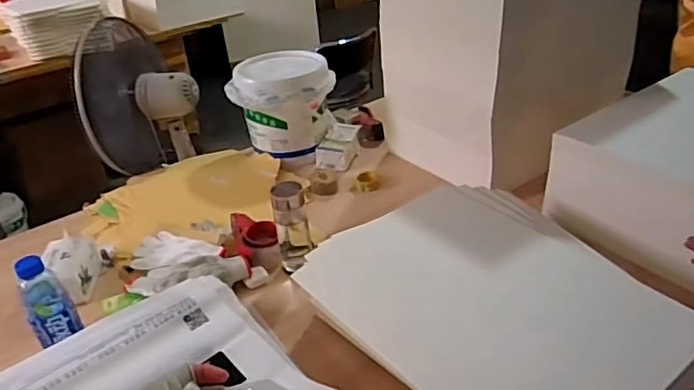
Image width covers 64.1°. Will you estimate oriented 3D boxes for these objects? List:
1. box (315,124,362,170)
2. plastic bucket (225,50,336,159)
[{"bbox_3d":[-0.023,-0.132,1.491,0.093,0.062,0.158,5,33,14],"label":"box"},{"bbox_3d":[-0.166,-0.232,1.506,0.246,0.243,0.246,-3,32,2],"label":"plastic bucket"}]

